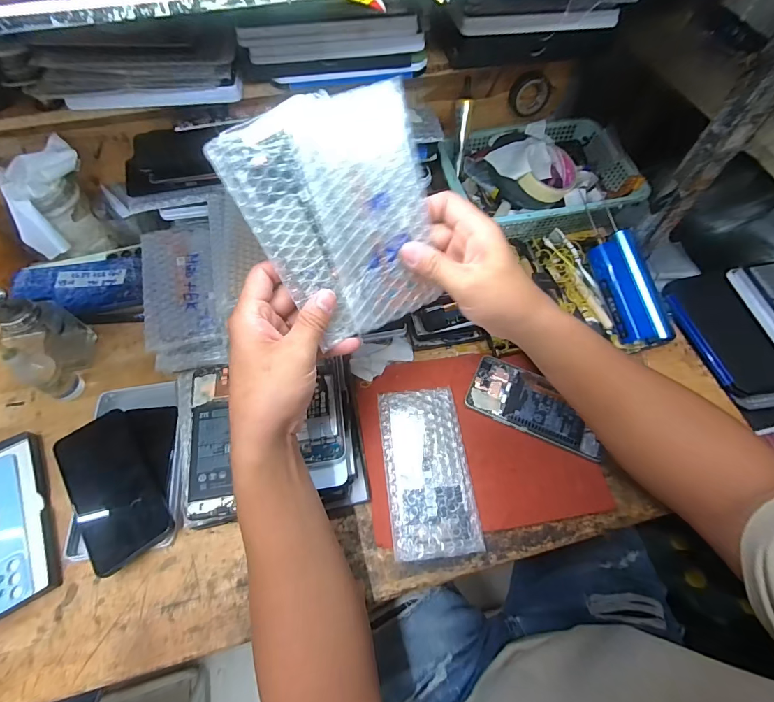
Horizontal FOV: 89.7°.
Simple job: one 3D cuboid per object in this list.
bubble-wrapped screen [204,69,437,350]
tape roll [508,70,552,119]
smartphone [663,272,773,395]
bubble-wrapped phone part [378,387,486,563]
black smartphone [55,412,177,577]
[{"bbox_3d":[-0.008,-0.103,0.301,0.087,0.166,0.010,-24,29,-15],"label":"bubble-wrapped screen"},{"bbox_3d":[0.206,-0.367,0.558,0.061,0.053,0.020,0,61,-1],"label":"tape roll"},{"bbox_3d":[0.441,-0.025,0.504,0.082,0.016,0.167,-10,62,-6],"label":"smartphone"},{"bbox_3d":[0.043,0.122,0.416,0.087,0.015,0.172,-6,61,-4],"label":"bubble-wrapped phone part"},{"bbox_3d":[-0.285,0.137,0.403,0.075,0.009,0.160,-30,67,-22],"label":"black smartphone"}]

